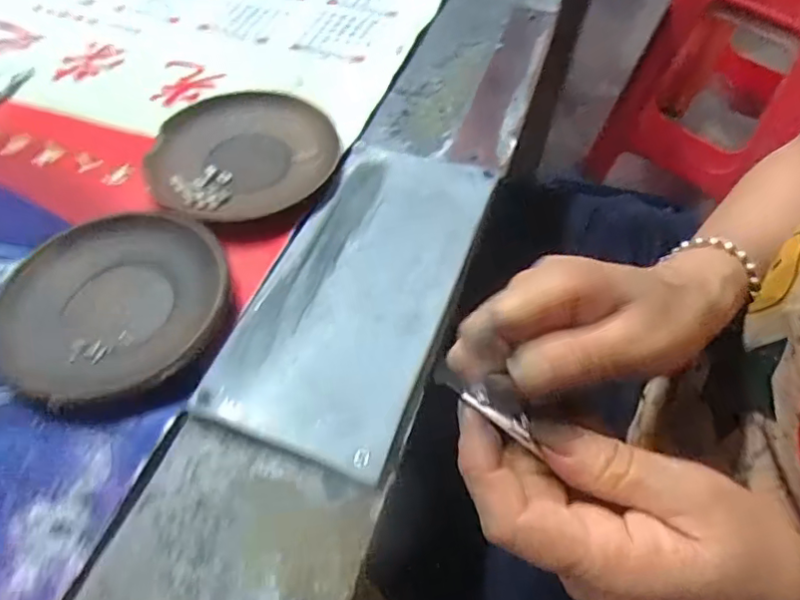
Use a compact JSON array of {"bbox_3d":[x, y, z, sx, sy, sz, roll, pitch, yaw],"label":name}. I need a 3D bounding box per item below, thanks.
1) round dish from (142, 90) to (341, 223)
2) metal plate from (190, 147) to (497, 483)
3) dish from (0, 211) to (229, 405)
[{"bbox_3d":[-0.097,-0.092,0.354,0.115,0.012,0.113,-1,55,1],"label":"round dish"},{"bbox_3d":[-0.018,-0.013,0.303,0.094,0.010,0.195,16,56,12],"label":"metal plate"},{"bbox_3d":[-0.145,0.002,0.288,0.113,0.014,0.107,-1,55,1],"label":"dish"}]

